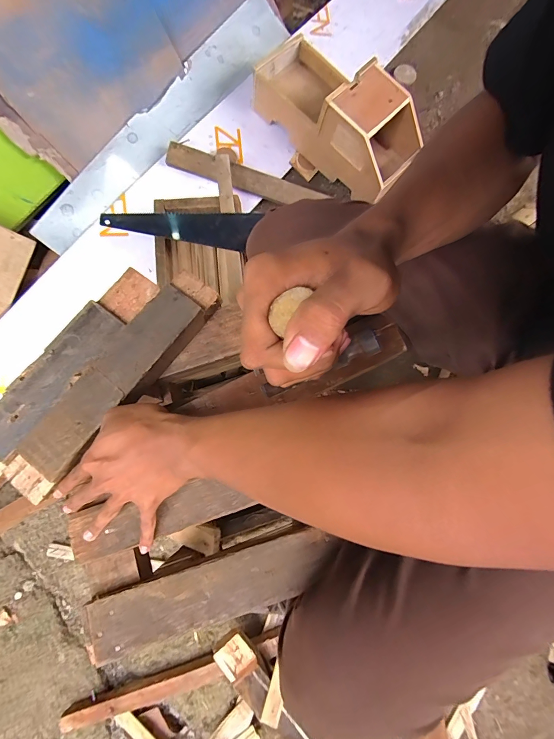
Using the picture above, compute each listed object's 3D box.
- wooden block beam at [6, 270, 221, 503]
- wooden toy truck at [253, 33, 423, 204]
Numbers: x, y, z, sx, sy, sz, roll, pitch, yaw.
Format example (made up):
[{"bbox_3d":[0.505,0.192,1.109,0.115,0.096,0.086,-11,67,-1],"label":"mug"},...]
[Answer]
[{"bbox_3d":[-0.184,0.014,0.400,0.064,0.036,0.298,39,80,5],"label":"wooden block beam"},{"bbox_3d":[0.140,-0.597,0.814,0.402,0.155,0.185,43,80,6],"label":"wooden toy truck"}]

